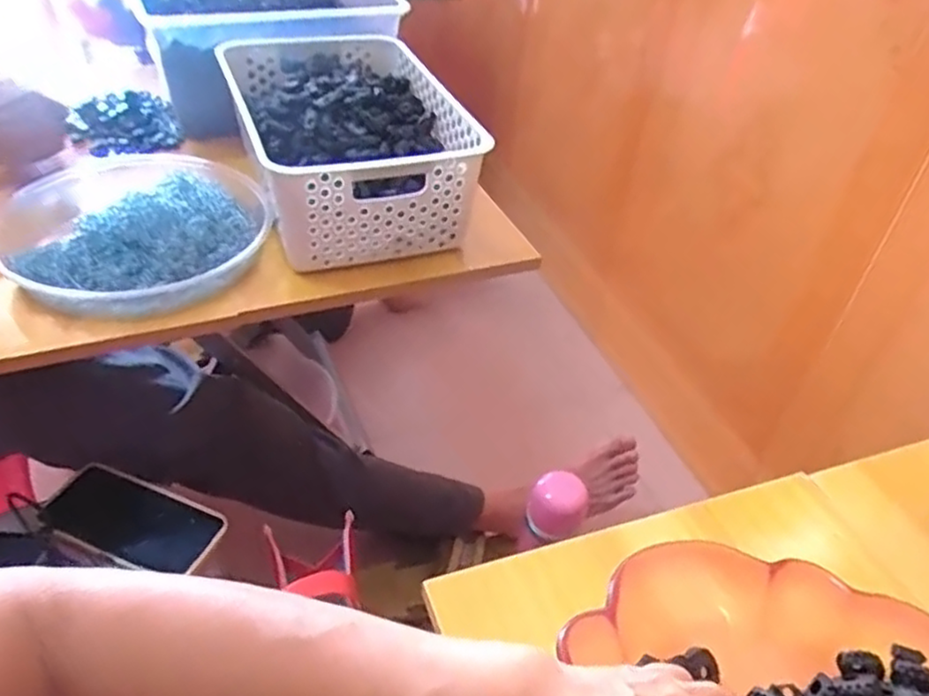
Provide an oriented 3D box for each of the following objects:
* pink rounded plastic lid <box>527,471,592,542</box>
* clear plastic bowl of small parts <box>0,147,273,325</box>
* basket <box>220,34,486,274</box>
[{"bbox_3d":[0.103,0.174,0.777,0.060,0.050,0.058,3,40,-3],"label":"pink rounded plastic lid"},{"bbox_3d":[-0.305,-0.120,0.656,0.228,0.071,0.228,-20,46,-27],"label":"clear plastic bowl of small parts"},{"bbox_3d":[-0.122,-0.218,0.734,0.202,0.108,0.317,-9,43,-17],"label":"basket"}]

